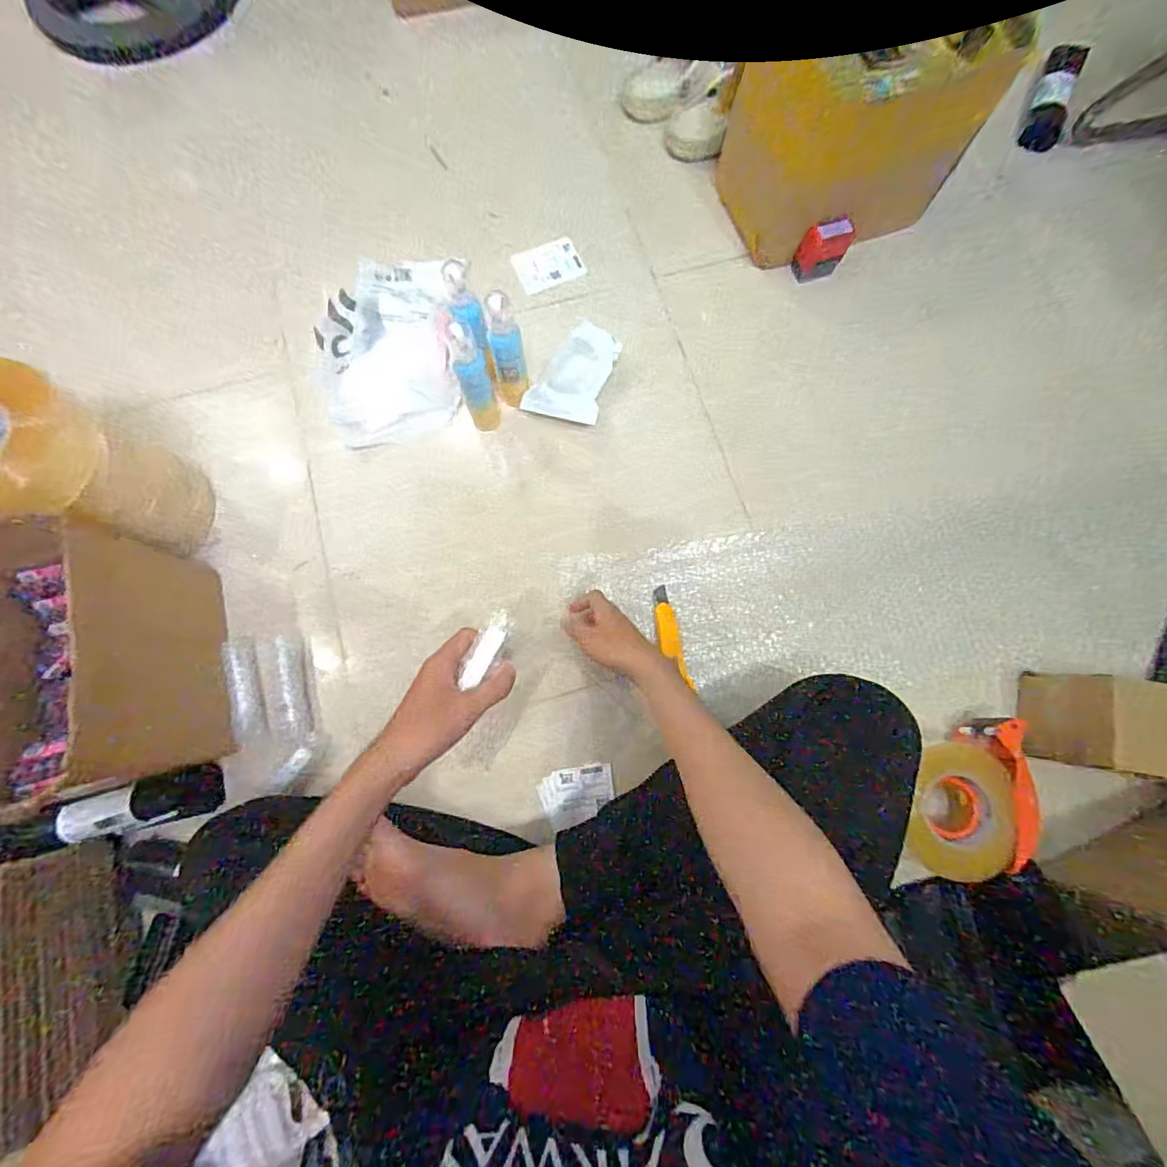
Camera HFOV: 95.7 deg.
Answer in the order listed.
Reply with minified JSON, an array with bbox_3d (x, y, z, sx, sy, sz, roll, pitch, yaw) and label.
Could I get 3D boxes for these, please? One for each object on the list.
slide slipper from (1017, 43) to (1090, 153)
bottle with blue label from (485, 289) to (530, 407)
[{"bbox_3d":[0.813,-0.840,0.920,0.067,0.045,0.204,24,79,5],"label":"slide slipper"},{"bbox_3d":[-0.102,-0.306,0.710,0.044,0.187,0.047,0,78,0],"label":"bottle with blue label"}]

